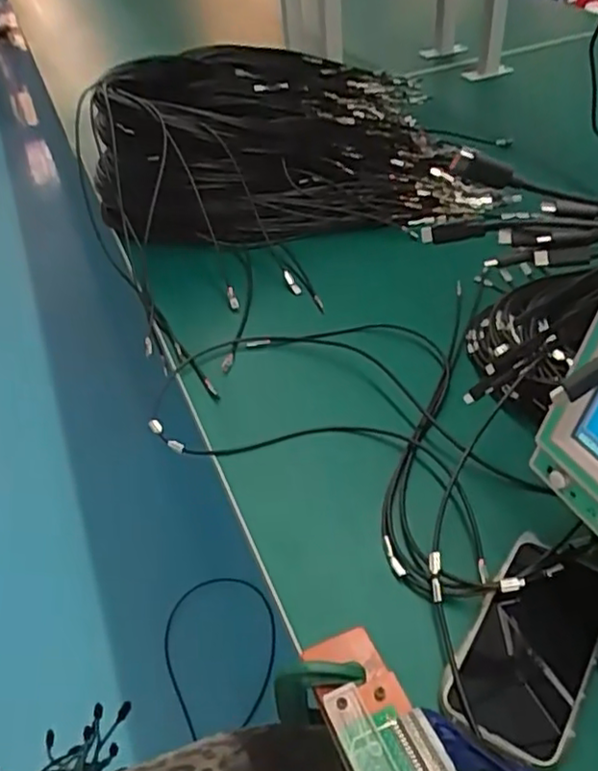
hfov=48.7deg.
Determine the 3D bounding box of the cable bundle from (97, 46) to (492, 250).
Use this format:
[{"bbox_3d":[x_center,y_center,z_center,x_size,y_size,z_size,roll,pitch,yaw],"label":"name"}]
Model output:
[{"bbox_3d":[-0.032,-0.358,0.928,0.476,0.179,0.359,-11,42,-7],"label":"cable bundle"}]

